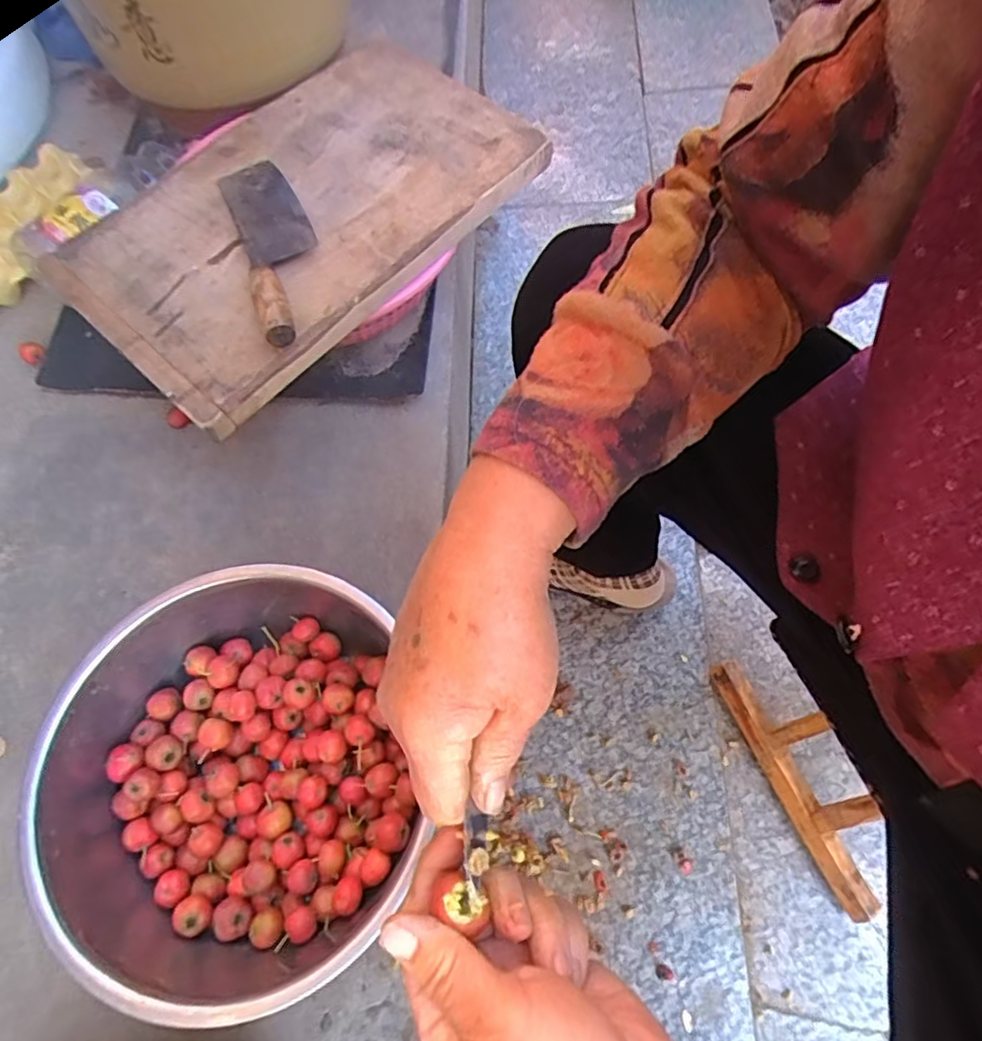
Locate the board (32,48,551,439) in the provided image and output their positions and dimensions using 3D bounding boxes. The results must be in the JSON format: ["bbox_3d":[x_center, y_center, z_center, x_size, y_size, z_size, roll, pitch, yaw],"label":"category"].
[{"bbox_3d":[-0.180,-0.308,0.587,0.261,0.034,0.447,40,76,18],"label":"board"}]

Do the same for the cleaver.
[{"bbox_3d":[-0.193,-0.252,0.539,0.065,0.030,0.213,-22,68,-4],"label":"cleaver"}]

